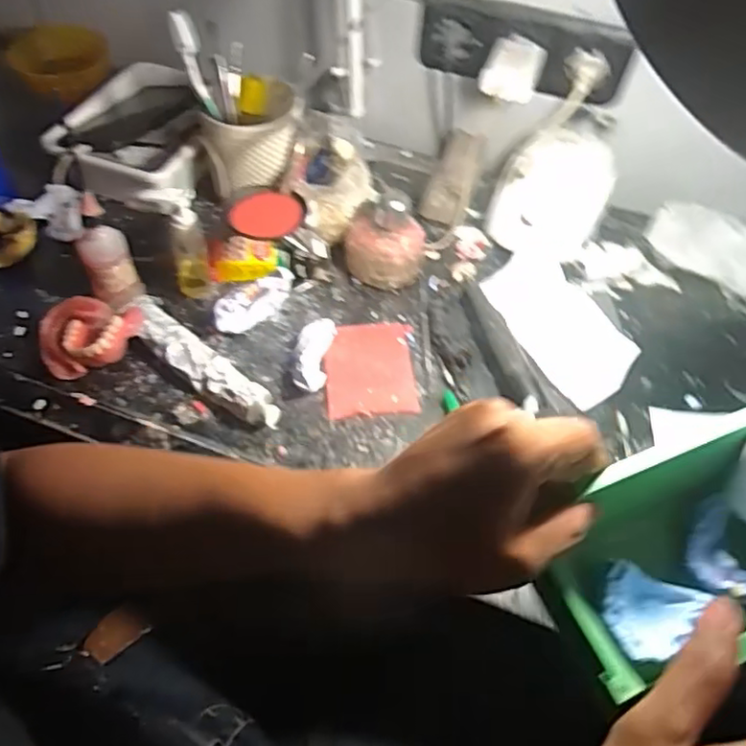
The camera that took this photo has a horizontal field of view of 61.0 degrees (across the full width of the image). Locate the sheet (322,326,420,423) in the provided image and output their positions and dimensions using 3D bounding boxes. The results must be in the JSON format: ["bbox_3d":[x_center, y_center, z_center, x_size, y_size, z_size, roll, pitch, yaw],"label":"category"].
[{"bbox_3d":[-0.003,-0.004,0.569,0.078,0.006,0.100,-2,53,-5],"label":"sheet"}]

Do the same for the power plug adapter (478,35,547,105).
[{"bbox_3d":[0.145,-0.311,0.651,0.053,0.034,0.073,21,55,11],"label":"power plug adapter"}]

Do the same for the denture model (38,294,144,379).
[{"bbox_3d":[-0.245,-0.031,0.549,0.085,0.042,0.057,-7,54,-9],"label":"denture model"}]

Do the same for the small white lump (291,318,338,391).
[{"bbox_3d":[-0.053,-0.013,0.559,0.031,0.023,0.074,7,53,1],"label":"small white lump"}]

